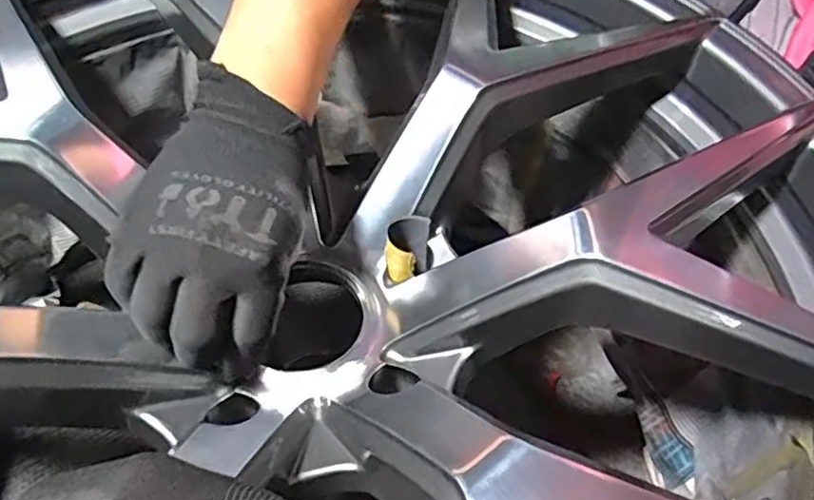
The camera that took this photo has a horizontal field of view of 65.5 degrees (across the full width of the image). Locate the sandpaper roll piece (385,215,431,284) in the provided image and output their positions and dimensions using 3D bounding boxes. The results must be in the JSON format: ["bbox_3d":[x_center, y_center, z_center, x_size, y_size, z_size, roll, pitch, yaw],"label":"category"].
[{"bbox_3d":[0.000,0.001,0.392,0.025,0.035,0.030,4,55,3],"label":"sandpaper roll piece"}]

